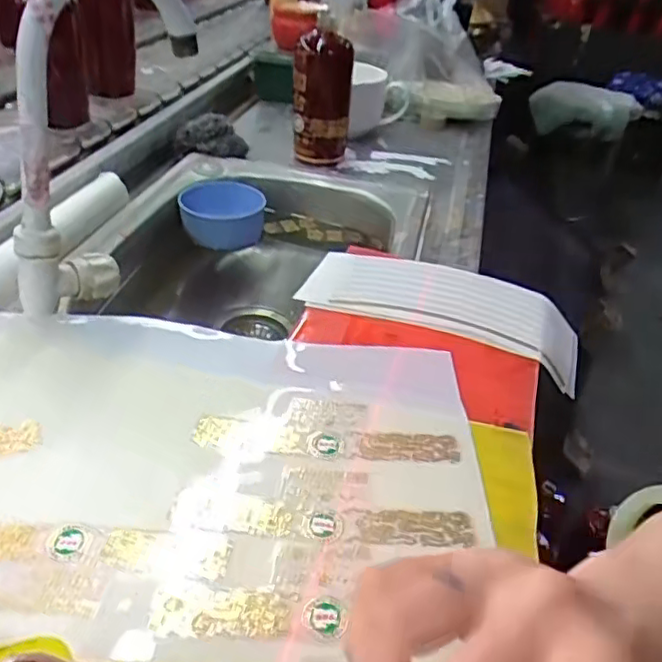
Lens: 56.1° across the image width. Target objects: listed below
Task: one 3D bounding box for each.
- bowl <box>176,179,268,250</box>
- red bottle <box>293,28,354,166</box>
[{"bbox_3d":[-0.142,-0.148,0.818,0.106,0.069,0.094,3,37,-7],"label":"bowl"},{"bbox_3d":[-0.012,-0.312,0.845,0.078,0.160,0.075,6,38,-2],"label":"red bottle"}]

